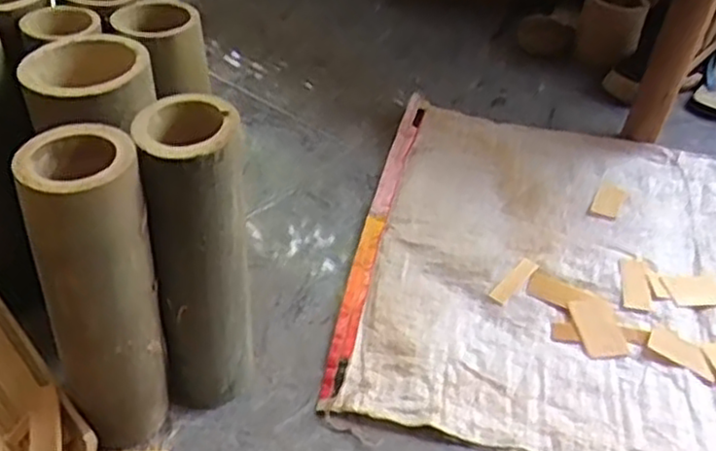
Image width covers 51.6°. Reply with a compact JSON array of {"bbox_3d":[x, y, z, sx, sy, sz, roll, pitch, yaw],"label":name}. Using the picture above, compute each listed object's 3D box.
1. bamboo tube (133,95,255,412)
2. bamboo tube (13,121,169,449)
[{"bbox_3d":[-0.132,0.036,0.636,0.072,0.285,0.086,-3,40,-8],"label":"bamboo tube"},{"bbox_3d":[-0.198,0.066,0.590,0.079,0.283,0.080,-10,42,-16],"label":"bamboo tube"}]

